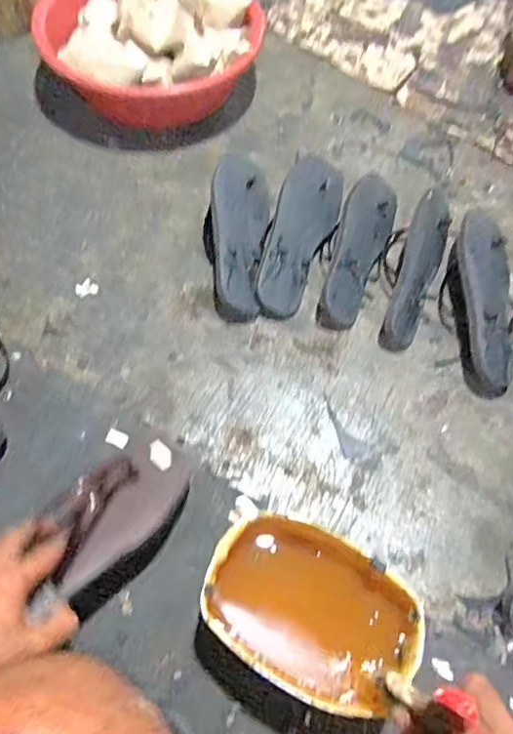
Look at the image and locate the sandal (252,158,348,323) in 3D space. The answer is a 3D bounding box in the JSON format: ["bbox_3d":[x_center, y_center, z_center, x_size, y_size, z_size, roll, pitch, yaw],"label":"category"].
[{"bbox_3d":[0.063,-0.192,0.776,0.090,0.062,0.275,14,61,4],"label":"sandal"}]

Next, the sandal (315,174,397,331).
[{"bbox_3d":[0.137,-0.159,0.764,0.079,0.036,0.243,27,70,-16],"label":"sandal"}]

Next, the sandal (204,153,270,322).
[{"bbox_3d":[-0.029,-0.190,0.773,0.089,0.052,0.271,6,60,0],"label":"sandal"}]

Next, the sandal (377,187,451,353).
[{"bbox_3d":[0.216,-0.147,0.745,0.074,0.071,0.262,22,62,8],"label":"sandal"}]

